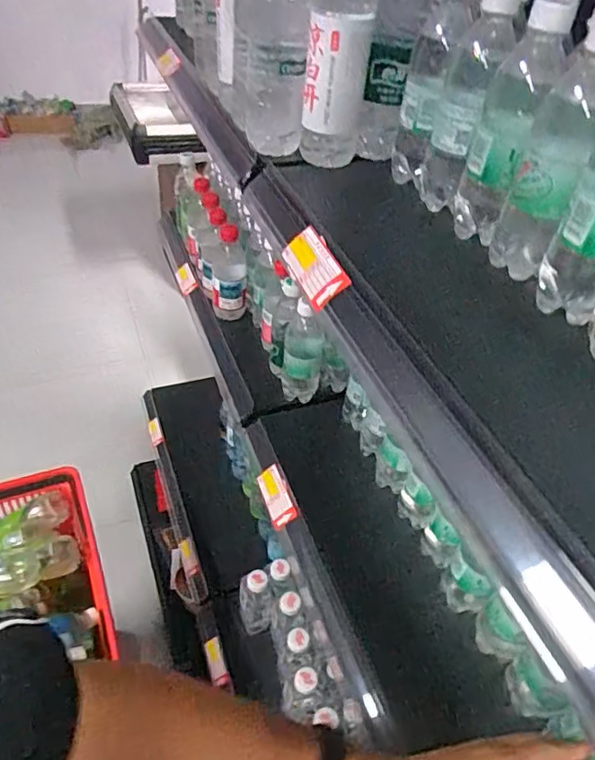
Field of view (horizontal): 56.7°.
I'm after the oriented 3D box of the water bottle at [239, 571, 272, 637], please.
[{"bbox_3d":[-0.085,0.452,1.123,0.059,0.170,0.059,-2,43,-11],"label":"water bottle"}]

